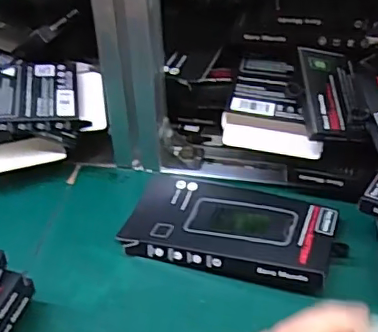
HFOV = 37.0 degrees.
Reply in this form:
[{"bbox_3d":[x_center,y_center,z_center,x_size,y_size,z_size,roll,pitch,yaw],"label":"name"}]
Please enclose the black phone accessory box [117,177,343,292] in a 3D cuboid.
[{"bbox_3d":[0.030,0.044,0.415,0.153,0.019,0.083,11,41,16],"label":"black phone accessory box"}]

